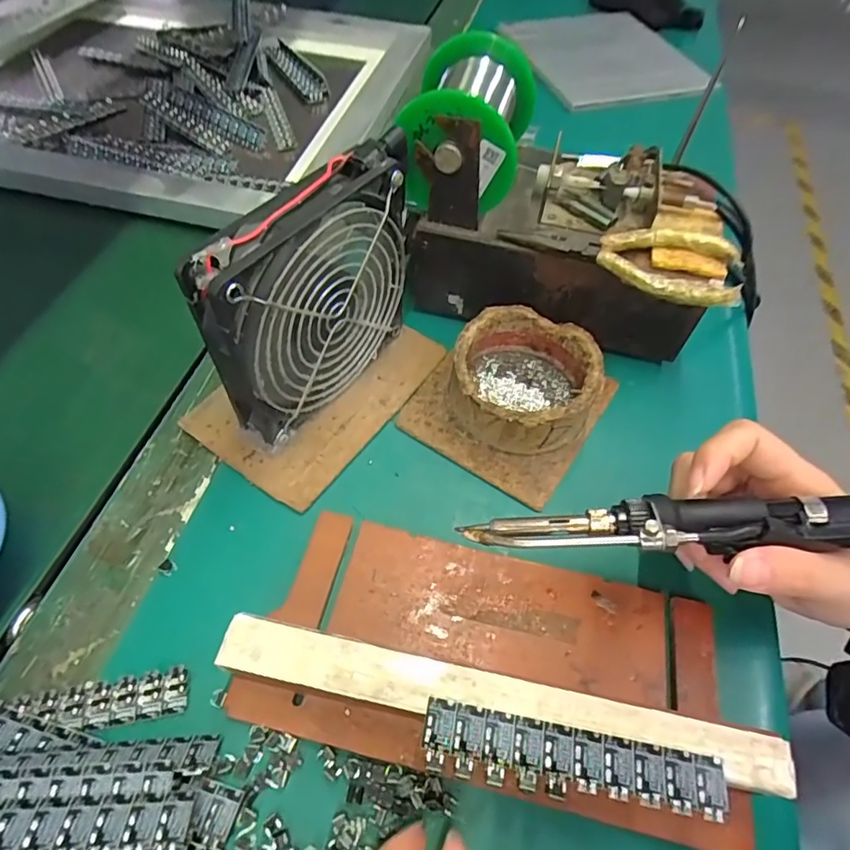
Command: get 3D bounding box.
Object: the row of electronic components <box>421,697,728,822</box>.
[{"bbox_3d":[0.053,0.122,0.195,0.107,0.004,0.023,10,55,4],"label":"row of electronic components"}]

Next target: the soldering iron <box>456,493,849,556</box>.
[{"bbox_3d":[0.125,0.040,0.222,0.212,0.019,0.024,-3,56,6],"label":"soldering iron"}]

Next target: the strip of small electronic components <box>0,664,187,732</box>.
[{"bbox_3d":[-0.158,0.123,0.232,0.105,0.005,0.019,-7,56,-8],"label":"strip of small electronic components"}]

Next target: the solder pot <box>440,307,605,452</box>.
[{"bbox_3d":[0.057,-0.026,0.317,0.081,0.040,0.081,1,55,-2],"label":"solder pot"}]

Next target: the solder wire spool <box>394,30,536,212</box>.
[{"bbox_3d":[0.024,-0.173,0.306,0.068,0.060,0.079,14,56,7],"label":"solder wire spool"}]

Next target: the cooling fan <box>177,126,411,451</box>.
[{"bbox_3d":[-0.054,-0.065,0.286,0.026,0.126,0.127,32,60,18],"label":"cooling fan"}]

